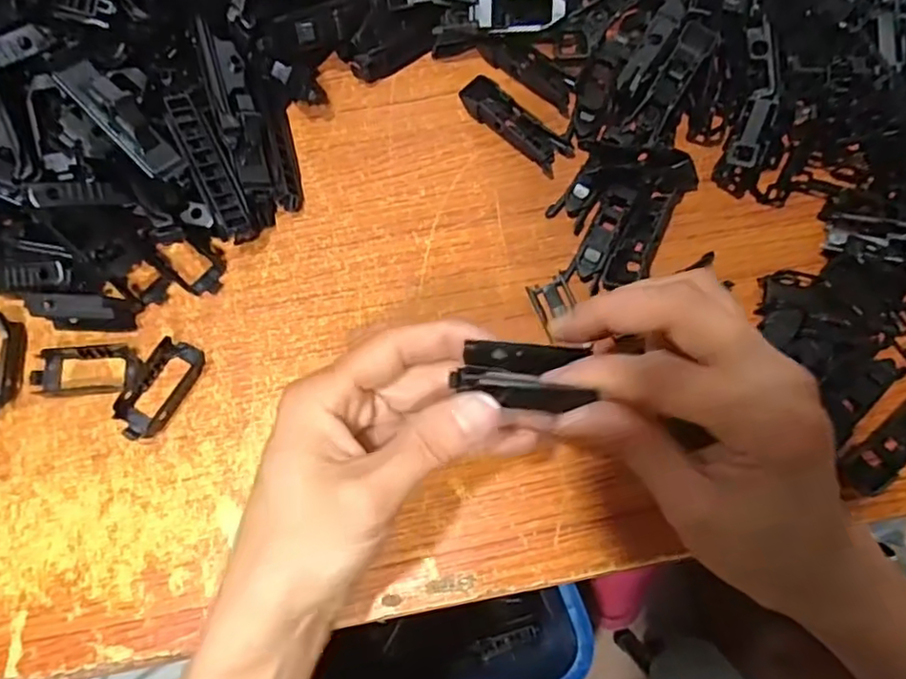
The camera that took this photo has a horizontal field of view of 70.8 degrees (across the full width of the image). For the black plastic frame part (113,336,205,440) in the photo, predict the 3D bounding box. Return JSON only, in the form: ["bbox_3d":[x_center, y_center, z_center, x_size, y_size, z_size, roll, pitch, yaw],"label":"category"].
[{"bbox_3d":[-0.145,0.023,0.309,0.025,0.011,0.051,28,78,6],"label":"black plastic frame part"}]

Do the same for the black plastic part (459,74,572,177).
[{"bbox_3d":[0.034,-0.119,0.351,0.067,0.010,0.020,39,80,8],"label":"black plastic part"}]

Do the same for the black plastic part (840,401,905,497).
[{"bbox_3d":[0.210,0.045,0.299,0.061,0.013,0.019,-41,80,-9],"label":"black plastic part"}]

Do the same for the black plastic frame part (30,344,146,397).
[{"bbox_3d":[-0.180,0.015,0.315,0.053,0.005,0.025,-2,77,-1],"label":"black plastic frame part"}]

